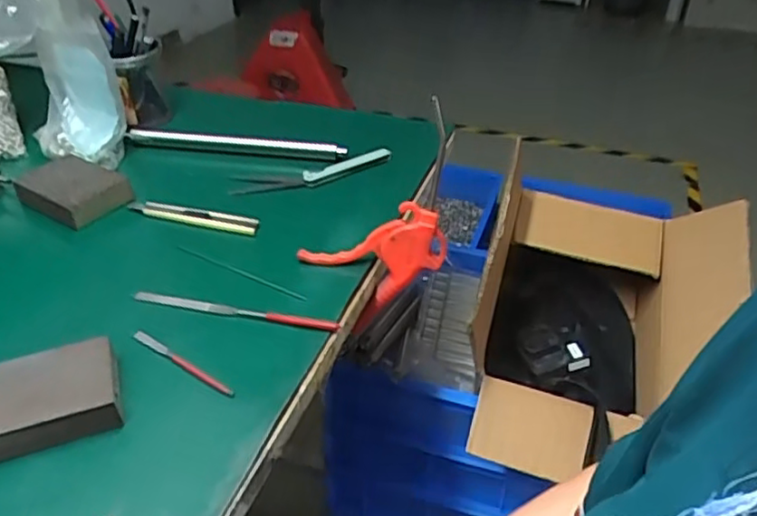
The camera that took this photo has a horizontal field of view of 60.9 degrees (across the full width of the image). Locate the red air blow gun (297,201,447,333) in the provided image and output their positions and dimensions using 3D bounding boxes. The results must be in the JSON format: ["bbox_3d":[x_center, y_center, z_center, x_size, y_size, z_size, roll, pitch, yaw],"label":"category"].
[{"bbox_3d":[-0.006,0.007,0.565,0.124,0.112,0.033,0,36,-2],"label":"red air blow gun"}]

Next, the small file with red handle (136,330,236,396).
[{"bbox_3d":[-0.145,0.075,0.474,0.104,0.006,0.009,25,42,29],"label":"small file with red handle"}]

